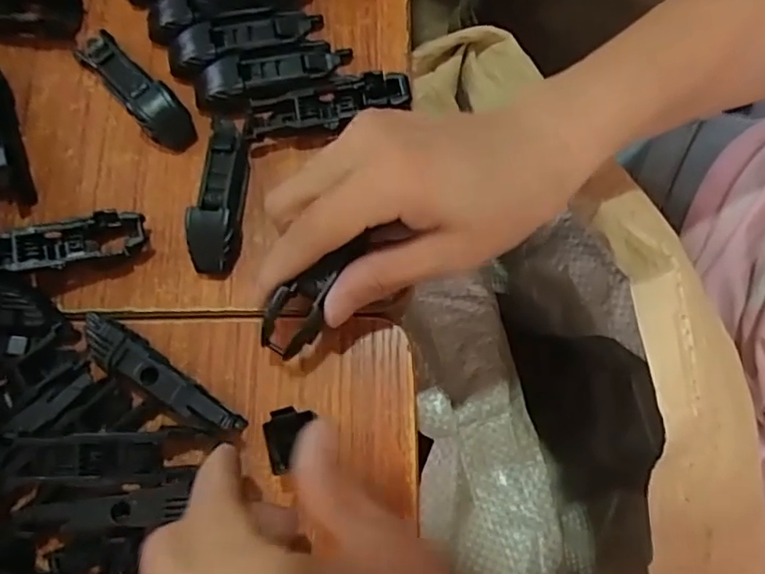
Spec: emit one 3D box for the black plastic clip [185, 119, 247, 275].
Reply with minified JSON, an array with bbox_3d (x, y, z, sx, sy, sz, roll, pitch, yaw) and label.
[{"bbox_3d":[-0.070,-0.040,0.259,0.020,0.013,0.067,2,75,3],"label":"black plastic clip"}]

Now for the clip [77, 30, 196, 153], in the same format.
[{"bbox_3d":[-0.113,-0.092,0.274,0.020,0.013,0.073,-42,77,-9],"label":"clip"}]

